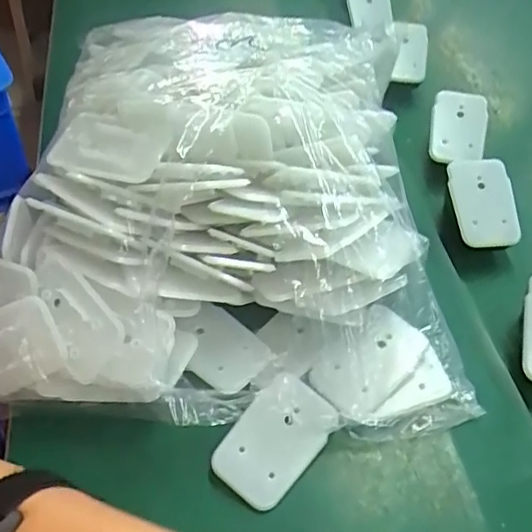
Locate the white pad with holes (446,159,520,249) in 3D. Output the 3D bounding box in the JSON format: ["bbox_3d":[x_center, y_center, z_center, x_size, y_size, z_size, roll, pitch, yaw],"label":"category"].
[{"bbox_3d":[0.155,-0.045,0.404,0.043,0.012,0.065,-6,76,4],"label":"white pad with holes"}]

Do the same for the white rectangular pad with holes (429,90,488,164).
[{"bbox_3d":[0.155,-0.111,0.455,0.044,0.009,0.060,11,80,0],"label":"white rectangular pad with holes"}]

